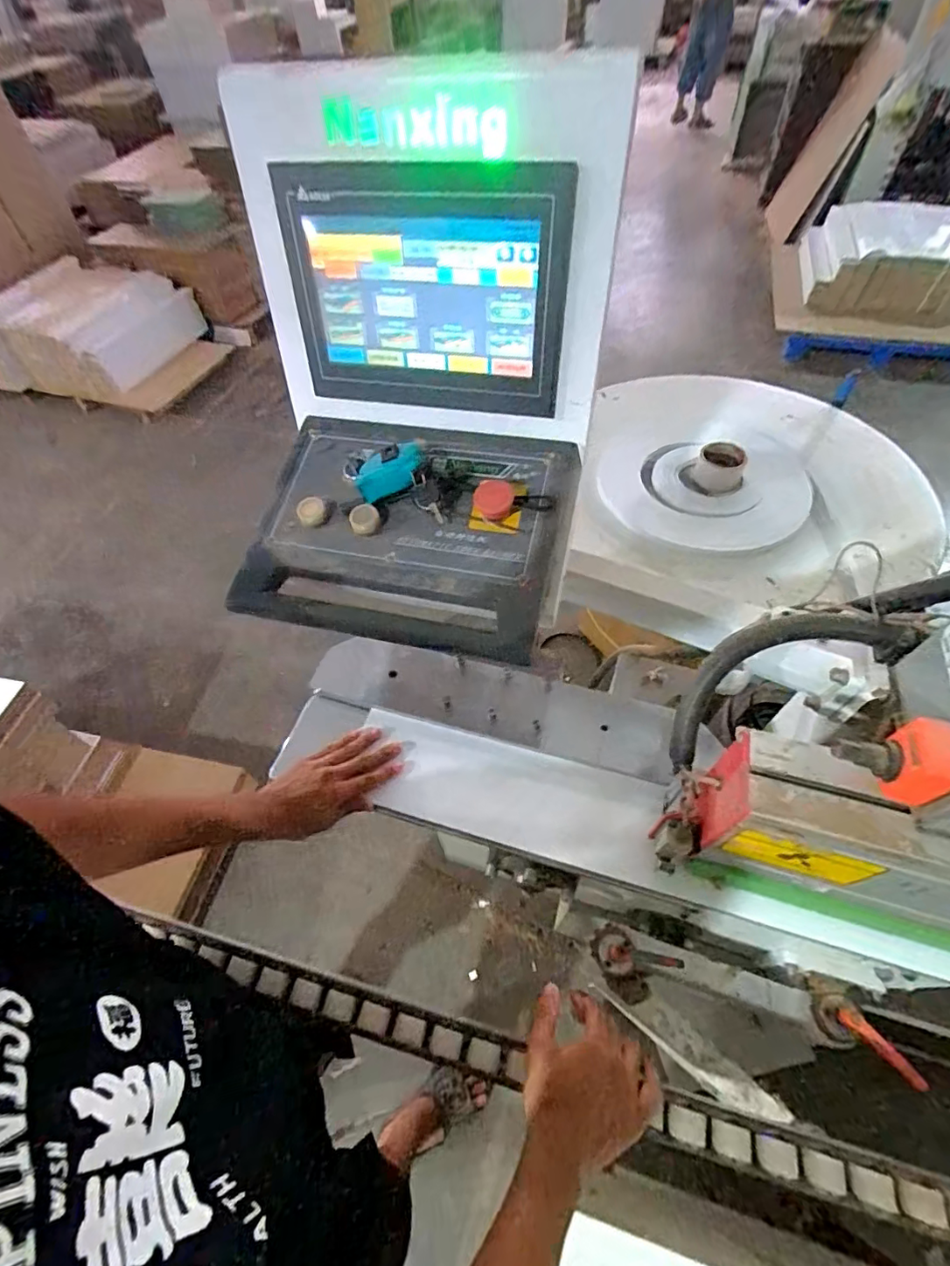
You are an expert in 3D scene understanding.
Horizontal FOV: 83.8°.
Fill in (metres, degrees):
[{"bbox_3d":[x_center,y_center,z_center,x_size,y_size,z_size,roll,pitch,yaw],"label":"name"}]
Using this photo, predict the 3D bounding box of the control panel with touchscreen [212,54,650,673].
[{"bbox_3d":[-0.061,-0.254,0.517,0.338,0.317,0.416,6,56,7],"label":"control panel with touchscreen"}]

